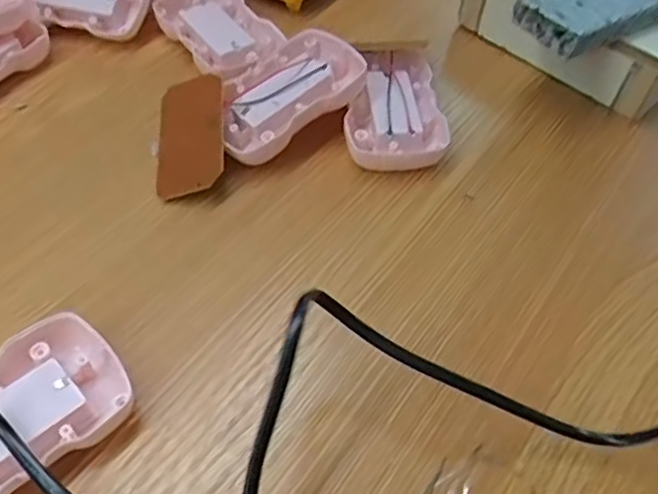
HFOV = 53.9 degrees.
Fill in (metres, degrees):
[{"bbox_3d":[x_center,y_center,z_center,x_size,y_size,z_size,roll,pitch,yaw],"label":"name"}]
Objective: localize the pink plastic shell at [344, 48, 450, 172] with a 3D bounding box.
[{"bbox_3d":[0.035,-0.078,0.366,0.053,0.020,0.087,0,52,-4],"label":"pink plastic shell"}]

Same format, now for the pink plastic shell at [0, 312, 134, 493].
[{"bbox_3d":[-0.119,0.066,0.239,0.088,0.021,0.053,-35,62,-28],"label":"pink plastic shell"}]

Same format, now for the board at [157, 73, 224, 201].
[{"bbox_3d":[-0.073,-0.059,0.339,0.036,0.004,0.071,-11,63,12],"label":"board"}]

